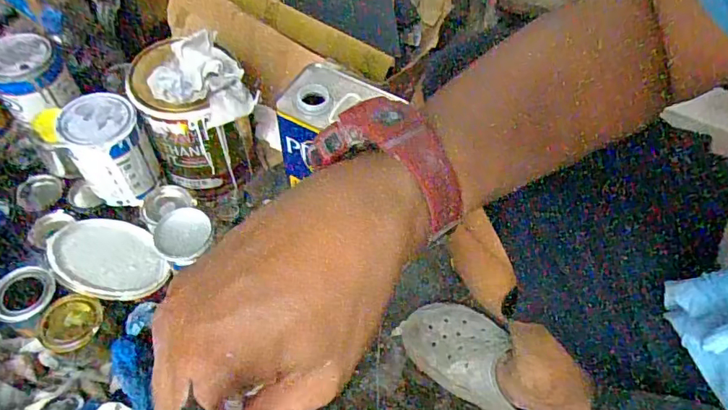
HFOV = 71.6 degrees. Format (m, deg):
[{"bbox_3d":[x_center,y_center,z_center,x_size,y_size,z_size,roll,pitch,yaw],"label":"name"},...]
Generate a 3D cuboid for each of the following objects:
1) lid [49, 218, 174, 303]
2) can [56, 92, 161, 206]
[{"bbox_3d":[-0.347,0.071,0.692,0.147,0.013,0.152,16,27,-24],"label":"lid"},{"bbox_3d":[-0.364,-0.074,0.733,0.096,0.141,0.098,2,55,-3],"label":"can"}]

